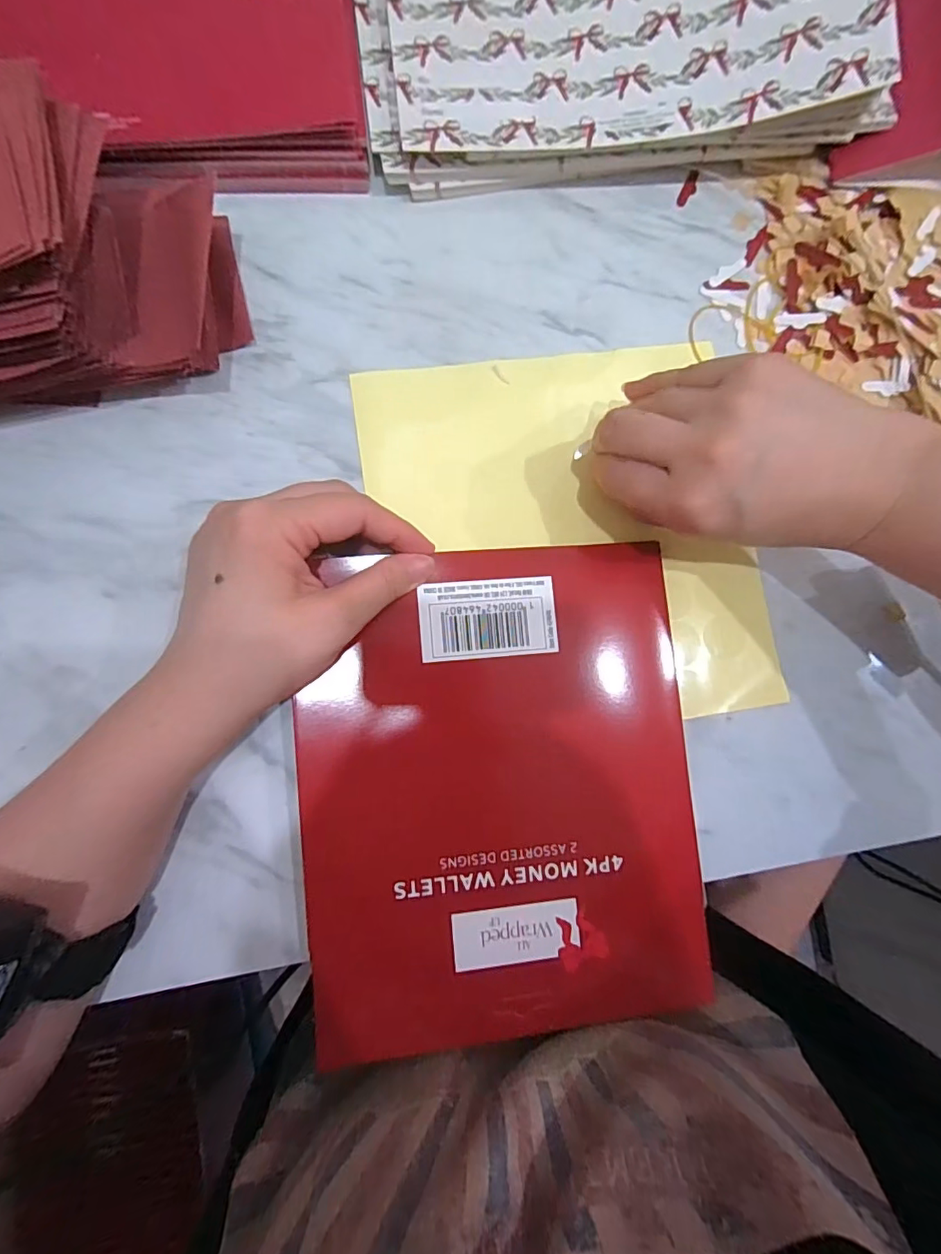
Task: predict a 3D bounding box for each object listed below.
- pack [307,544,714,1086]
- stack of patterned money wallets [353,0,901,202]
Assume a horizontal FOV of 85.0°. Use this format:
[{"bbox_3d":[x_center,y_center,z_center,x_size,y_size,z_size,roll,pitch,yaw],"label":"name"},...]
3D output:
[{"bbox_3d":[0.017,0.077,0.255,0.191,0.013,0.231,-5,86,-5],"label":"pack"},{"bbox_3d":[0.074,-0.355,0.280,0.271,0.064,0.182,-7,85,-6],"label":"stack of patterned money wallets"}]

